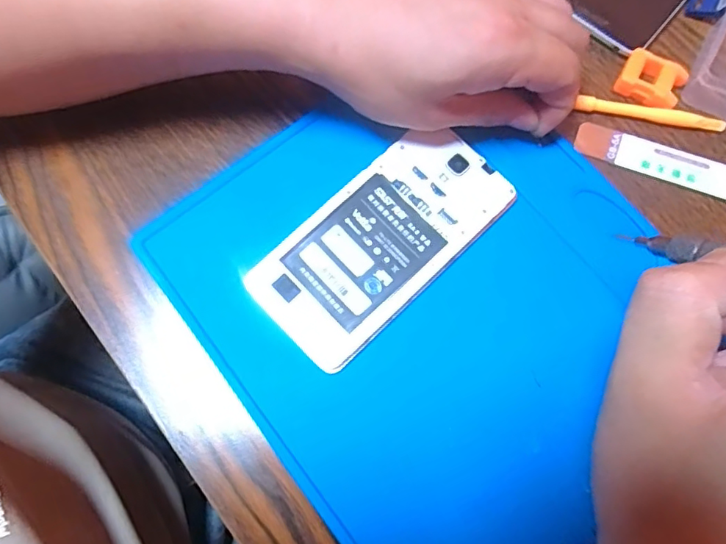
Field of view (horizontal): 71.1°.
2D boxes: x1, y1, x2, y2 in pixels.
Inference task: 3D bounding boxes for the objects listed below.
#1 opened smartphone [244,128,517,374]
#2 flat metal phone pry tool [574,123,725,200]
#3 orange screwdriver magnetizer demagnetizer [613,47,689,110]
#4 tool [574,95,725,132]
[{"bbox_3d":[0.010,-0.017,0.272,0.140,0.007,0.068,-41,79,-8],"label":"opened smartphone"},{"bbox_3d":[0.178,-0.059,0.286,0.115,0.005,0.021,21,77,6],"label":"flat metal phone pry tool"},{"bbox_3d":[0.167,-0.111,0.295,0.035,0.011,0.027,34,79,9],"label":"orange screwdriver magnetizer demagnetizer"},{"bbox_3d":[0.165,-0.091,0.293,0.082,0.006,0.009,10,76,3],"label":"tool"}]

